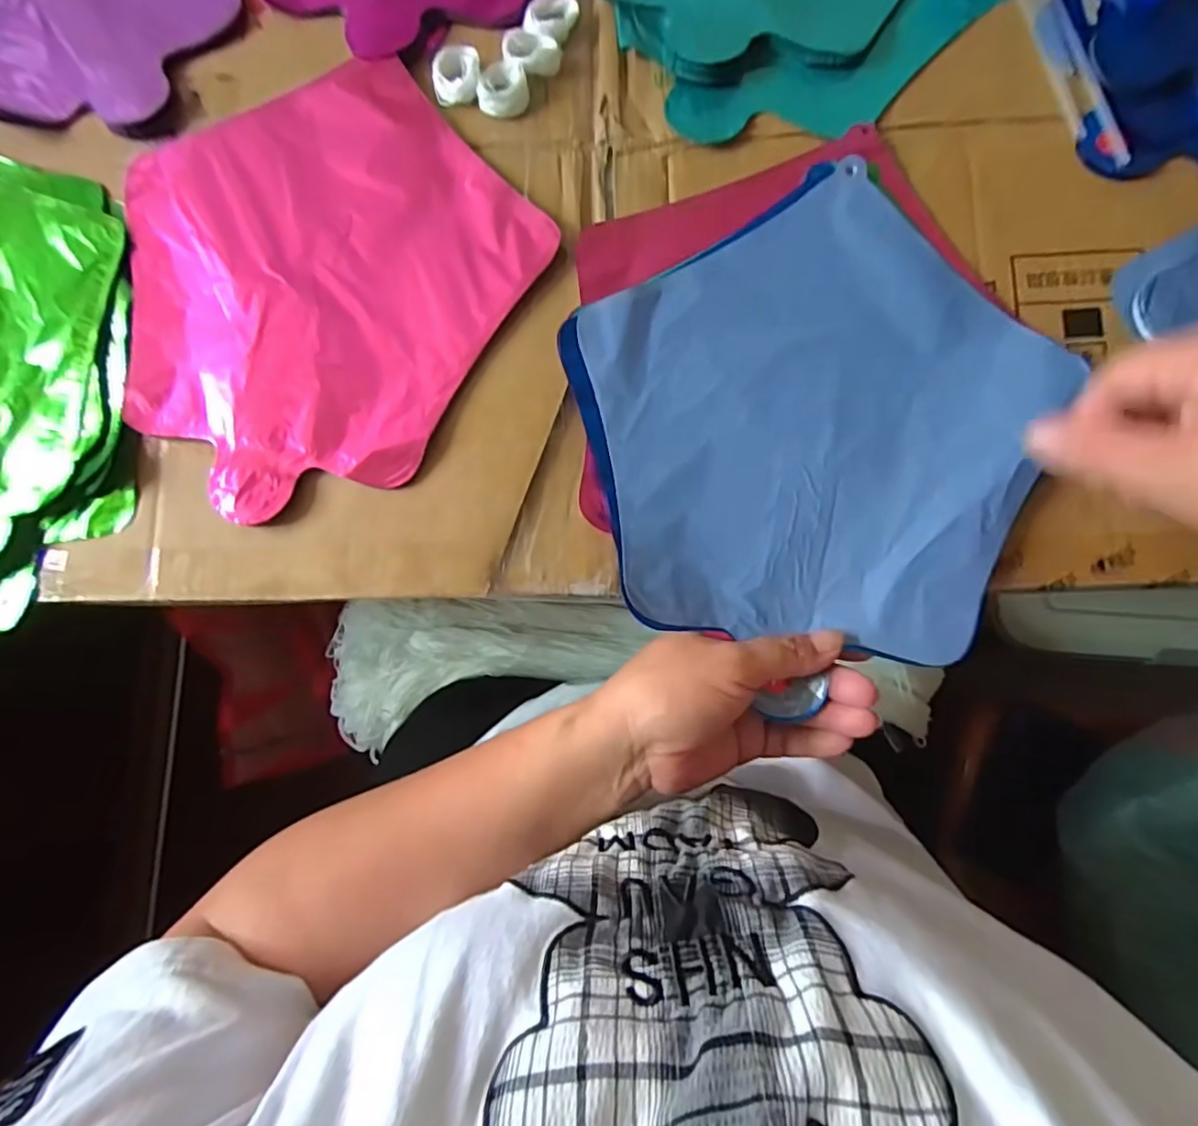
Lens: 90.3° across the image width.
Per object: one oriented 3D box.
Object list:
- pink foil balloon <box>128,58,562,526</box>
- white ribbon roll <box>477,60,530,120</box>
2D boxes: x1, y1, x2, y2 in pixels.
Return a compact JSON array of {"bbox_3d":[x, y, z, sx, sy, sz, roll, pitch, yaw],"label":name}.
[{"bbox_3d":[-0.161,-0.157,0.327,0.229,0.008,0.229,40,86,8],"label":"pink foil balloon"},{"bbox_3d":[-0.053,-0.264,0.331,0.026,0.007,0.027,5,82,4],"label":"white ribbon roll"}]

